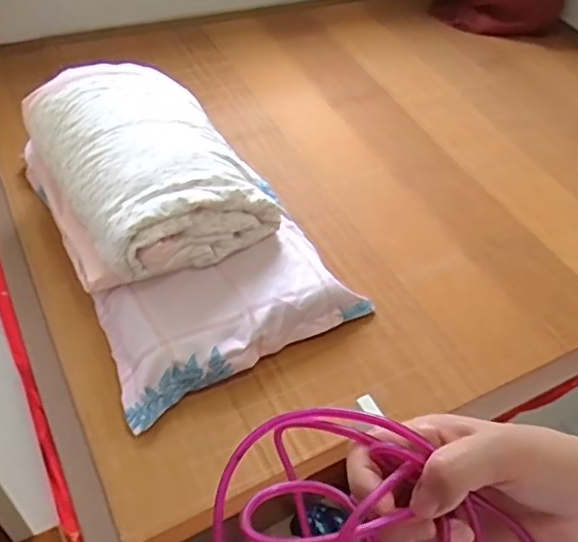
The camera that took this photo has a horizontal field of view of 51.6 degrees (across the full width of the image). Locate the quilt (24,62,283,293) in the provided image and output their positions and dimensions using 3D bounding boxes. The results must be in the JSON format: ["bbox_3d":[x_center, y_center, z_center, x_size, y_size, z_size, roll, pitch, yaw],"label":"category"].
[{"bbox_3d":[-0.268,-0.206,1.151,0.374,0.168,0.472,-20,54,-24],"label":"quilt"}]

